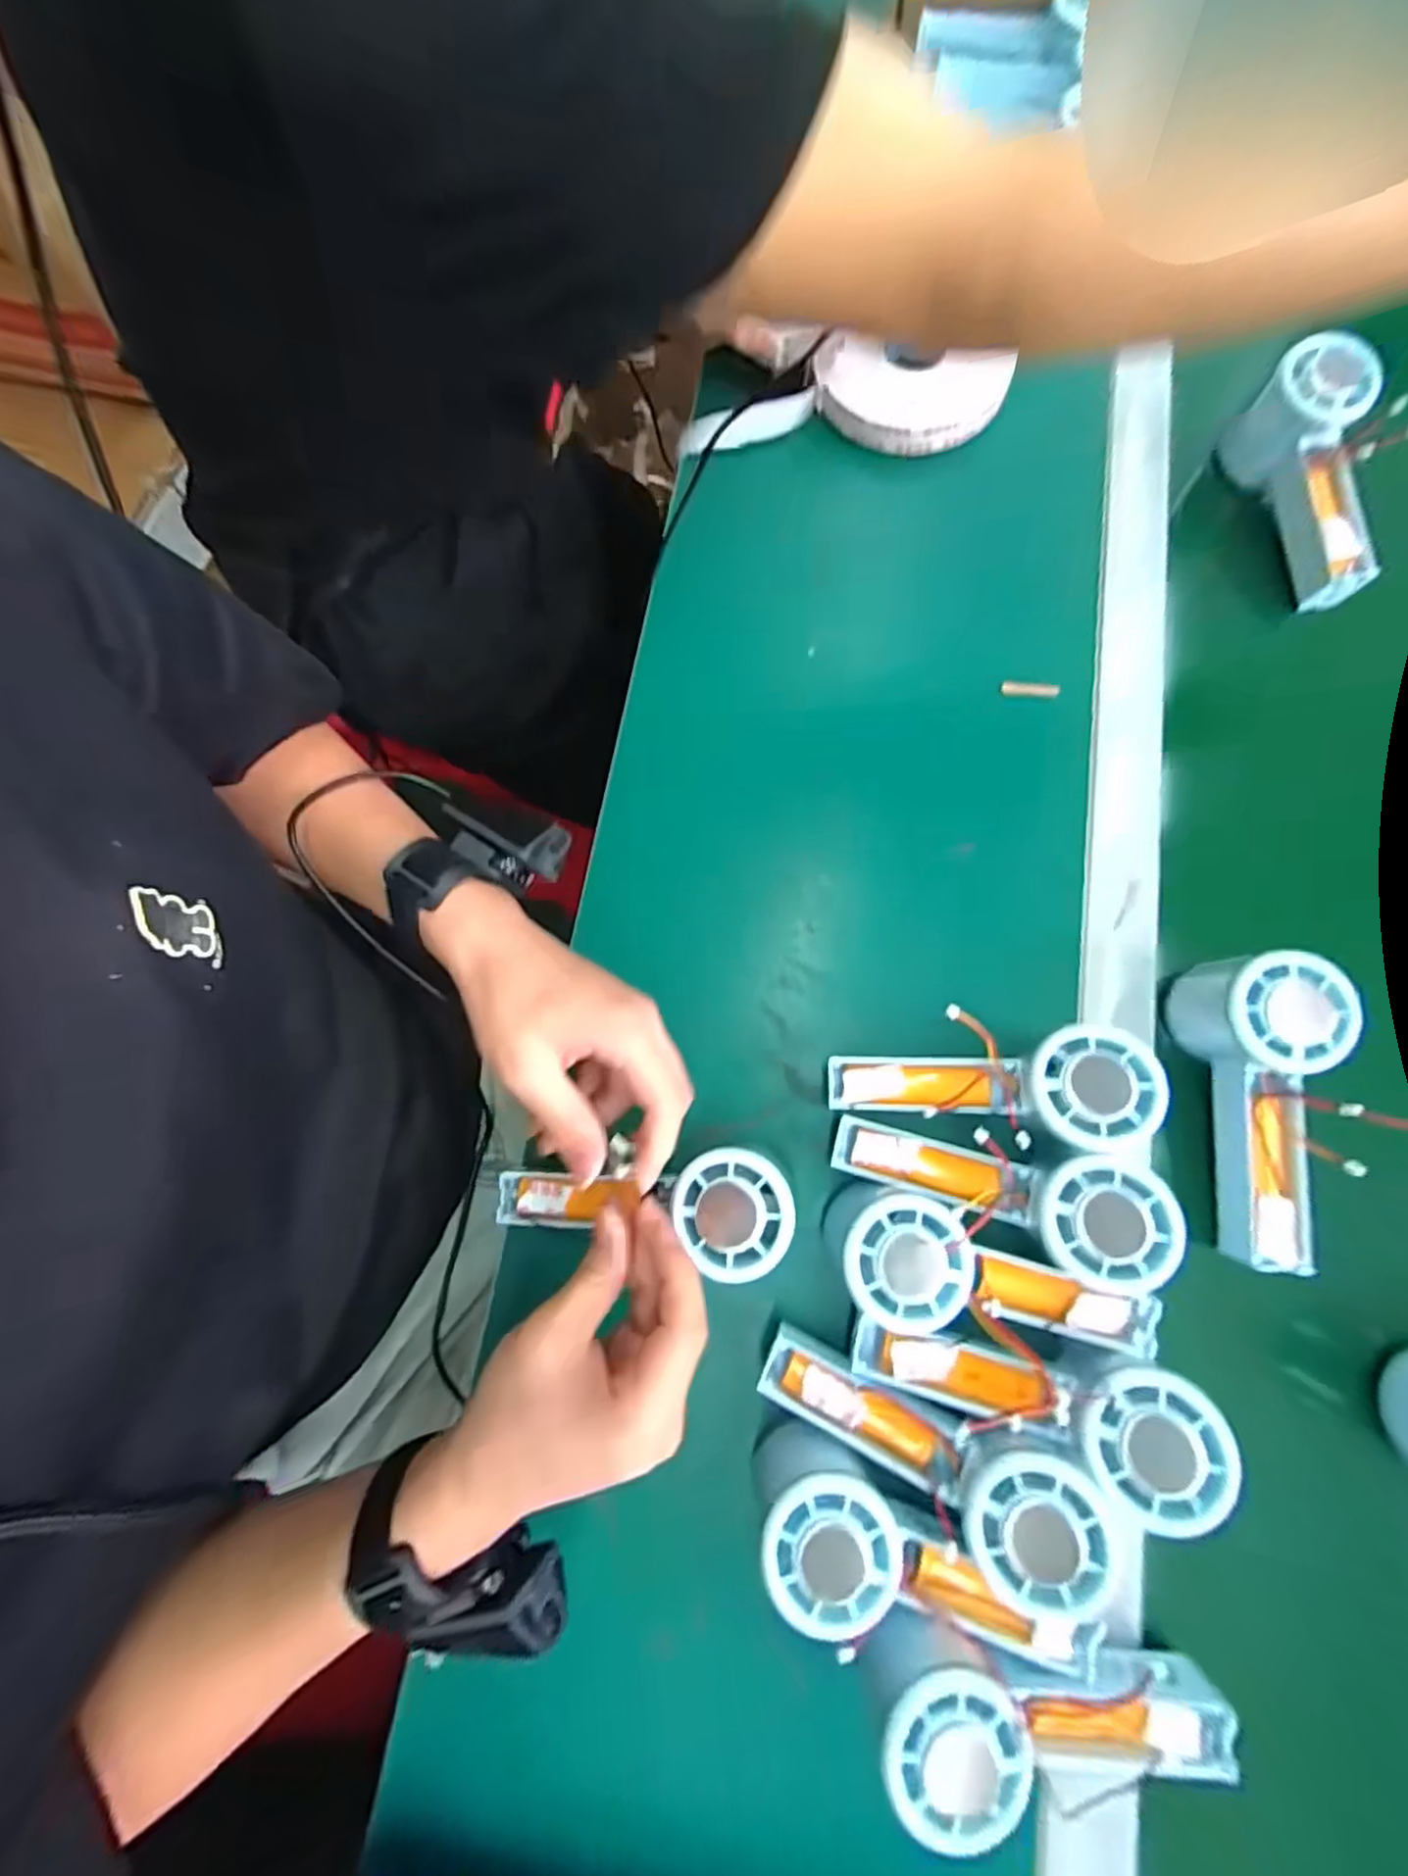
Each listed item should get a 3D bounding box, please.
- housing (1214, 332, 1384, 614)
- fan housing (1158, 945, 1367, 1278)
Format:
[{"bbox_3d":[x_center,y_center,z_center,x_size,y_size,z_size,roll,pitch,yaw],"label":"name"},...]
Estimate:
[{"bbox_3d":[0.384,-0.287,0.419,0.047,0.068,0.155,-9,92,-4],"label":"housing"},{"bbox_3d":[0.282,0.083,0.338,0.049,0.062,0.147,2,89,-1],"label":"fan housing"}]

